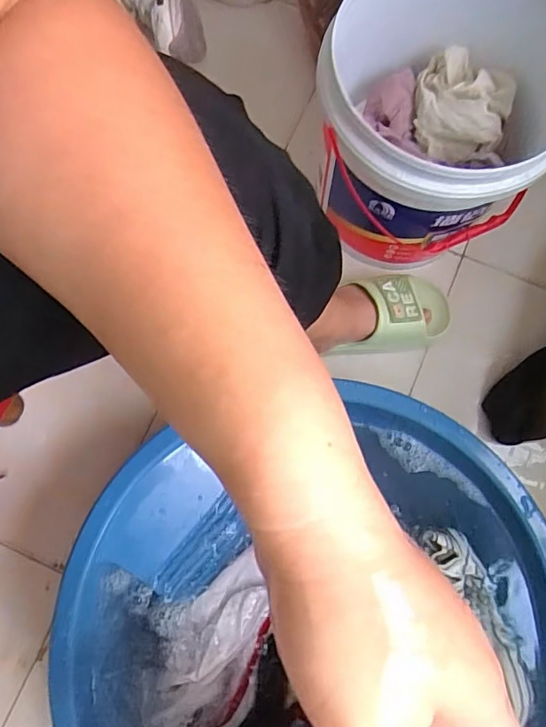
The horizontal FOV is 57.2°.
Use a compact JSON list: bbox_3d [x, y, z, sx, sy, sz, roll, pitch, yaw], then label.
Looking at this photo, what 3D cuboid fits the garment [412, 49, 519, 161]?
[{"bbox_3d":[0.217,-0.301,0.580,0.113,0.050,0.129,24,78,6],"label":"garment"}]

